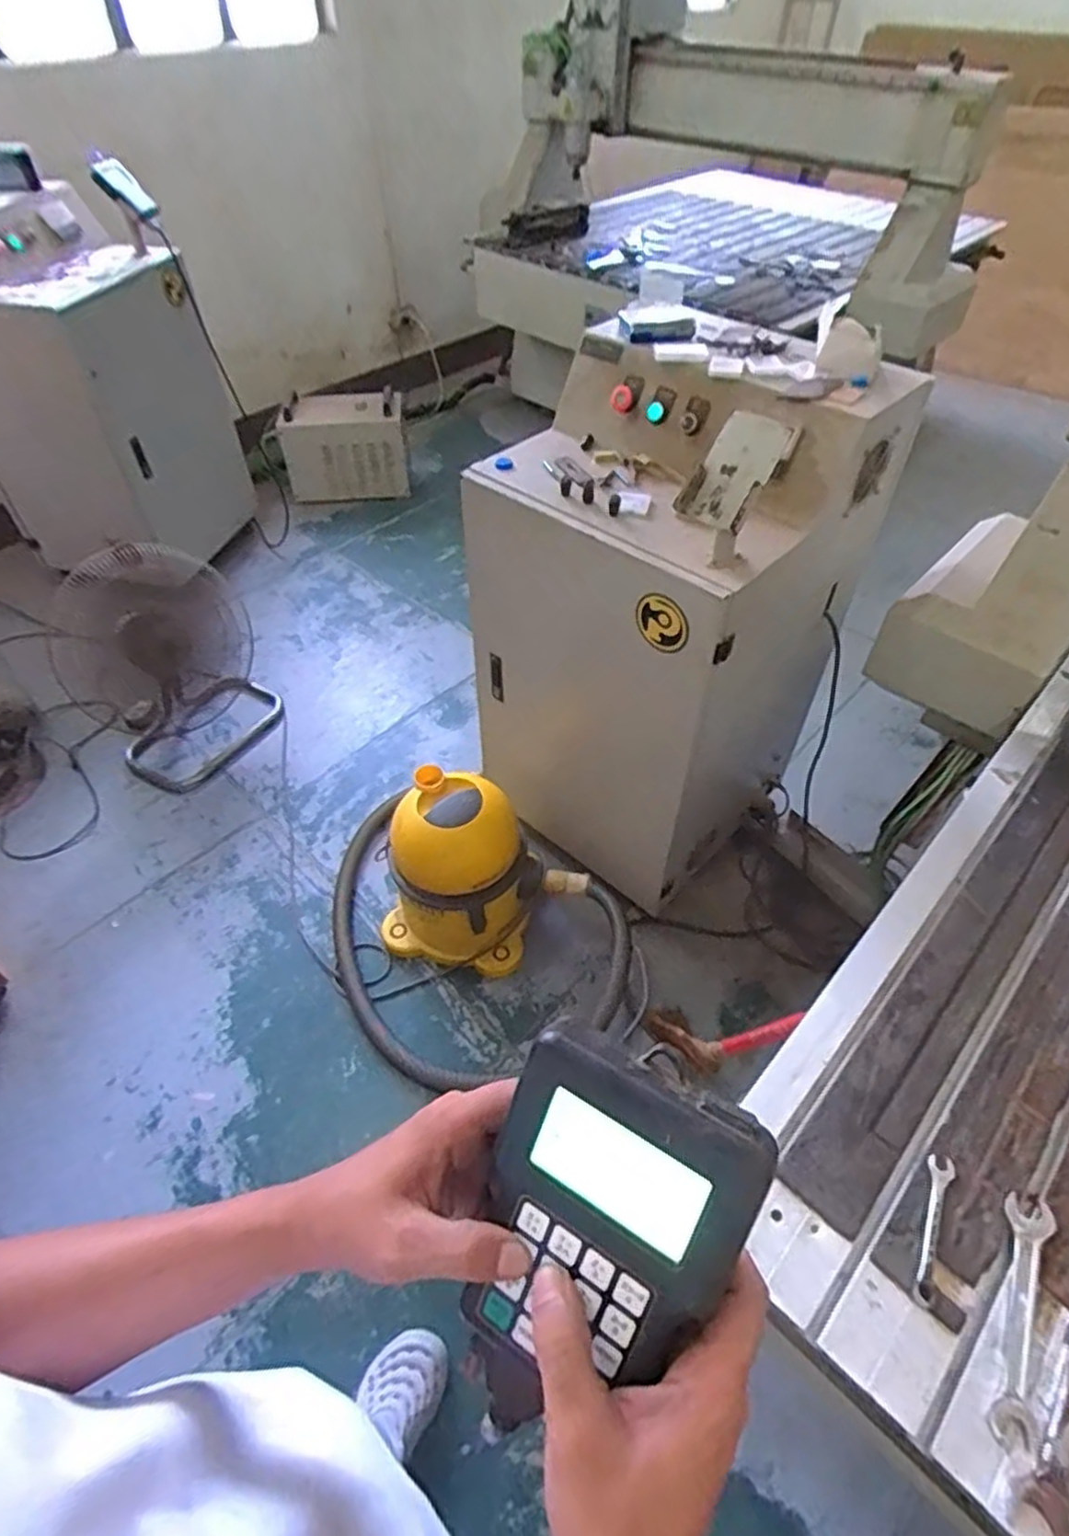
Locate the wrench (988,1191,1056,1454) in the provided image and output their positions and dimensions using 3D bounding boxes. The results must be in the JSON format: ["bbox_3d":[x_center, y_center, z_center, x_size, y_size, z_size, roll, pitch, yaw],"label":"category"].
[{"bbox_3d":[0.423,0.473,0.640,0.040,0.005,0.192,22,52,20],"label":"wrench"}]

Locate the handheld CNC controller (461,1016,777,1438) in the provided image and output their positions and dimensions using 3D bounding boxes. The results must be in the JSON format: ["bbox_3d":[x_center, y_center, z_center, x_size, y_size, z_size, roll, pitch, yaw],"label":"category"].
[{"bbox_3d":[0.024,0.214,0.316,0.103,0.186,0.022,20,8,23],"label":"handheld CNC controller"}]

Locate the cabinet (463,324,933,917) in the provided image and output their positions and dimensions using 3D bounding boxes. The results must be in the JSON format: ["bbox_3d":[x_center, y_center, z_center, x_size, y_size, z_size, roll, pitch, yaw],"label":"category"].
[{"bbox_3d":[0.224,-0.283,1.488,0.590,0.944,0.519,33,56,26],"label":"cabinet"}]

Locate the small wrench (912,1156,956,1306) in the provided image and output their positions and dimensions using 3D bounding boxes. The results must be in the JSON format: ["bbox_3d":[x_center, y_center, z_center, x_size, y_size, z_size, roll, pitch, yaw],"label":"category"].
[{"bbox_3d":[0.367,0.423,0.680,0.024,0.010,0.131,23,52,20],"label":"small wrench"}]

